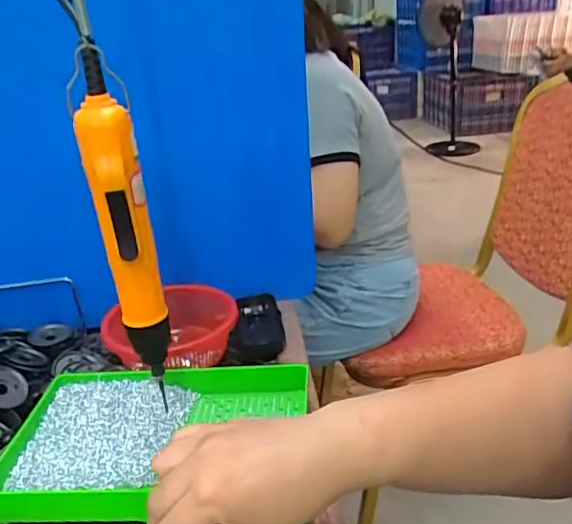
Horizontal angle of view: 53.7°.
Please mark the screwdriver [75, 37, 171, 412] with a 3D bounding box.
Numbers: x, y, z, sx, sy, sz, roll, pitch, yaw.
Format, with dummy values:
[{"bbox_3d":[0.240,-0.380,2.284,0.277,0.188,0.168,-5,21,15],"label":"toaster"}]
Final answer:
[{"bbox_3d":[-0.113,-0.022,0.397,0.039,0.231,0.039,-23,31,-36],"label":"screwdriver"}]

